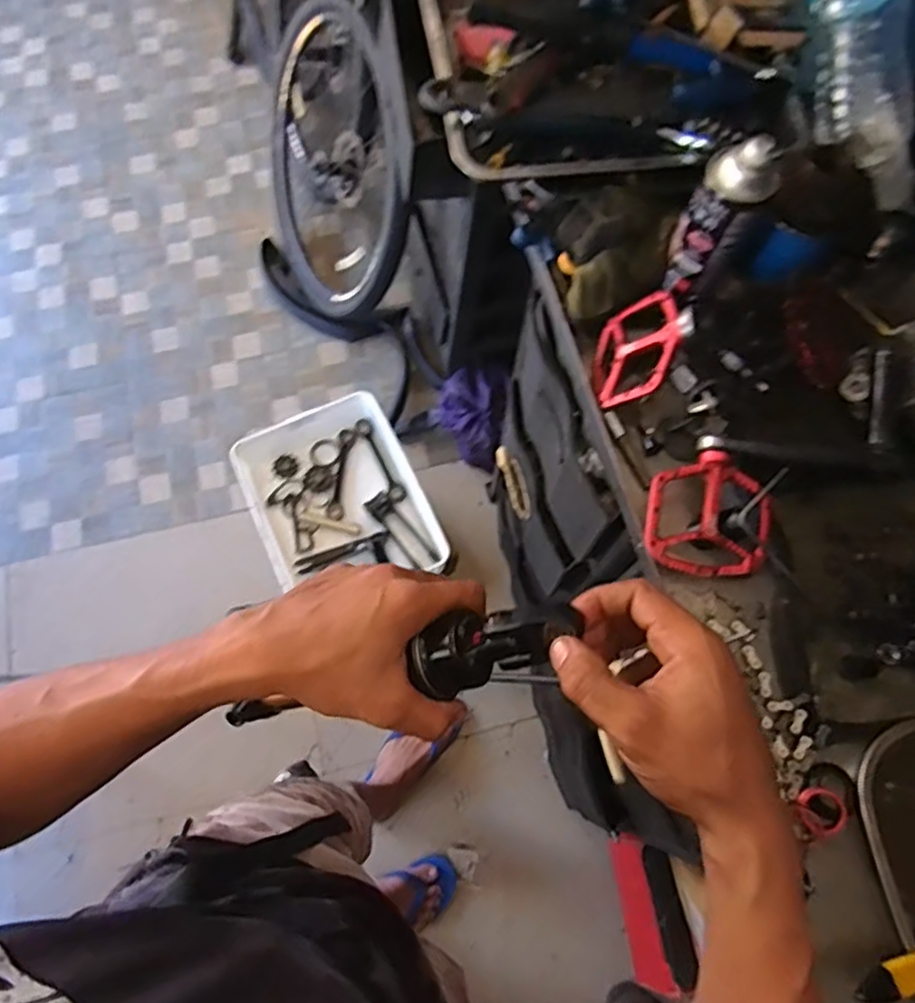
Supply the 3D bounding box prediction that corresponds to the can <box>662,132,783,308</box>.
[{"bbox_3d":[0.248,-0.262,0.646,0.071,0.165,0.053,27,72,8],"label":"can"}]

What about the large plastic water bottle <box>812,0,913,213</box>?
[{"bbox_3d":[0.419,-0.488,0.701,0.096,0.072,0.361,-11,98,-5],"label":"large plastic water bottle"}]

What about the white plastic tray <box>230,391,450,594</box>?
[{"bbox_3d":[-0.195,0.003,1.094,0.264,0.062,0.323,-23,72,-9],"label":"white plastic tray"}]

